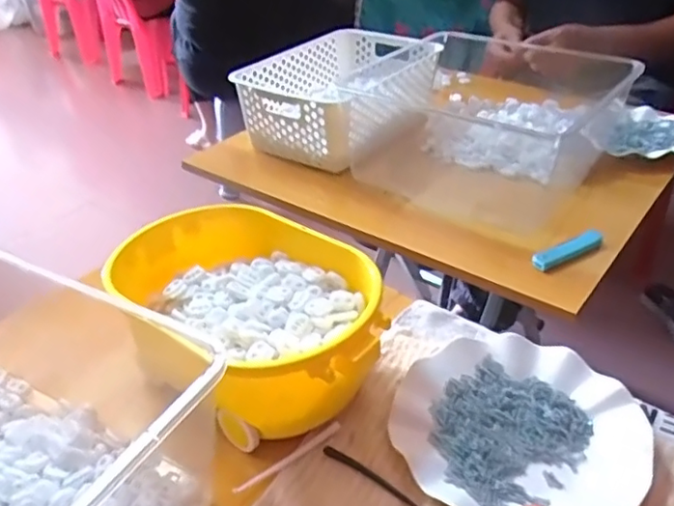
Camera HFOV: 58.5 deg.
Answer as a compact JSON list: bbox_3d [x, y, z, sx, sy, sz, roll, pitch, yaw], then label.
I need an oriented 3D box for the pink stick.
[{"bbox_3d":[-0.035,0.156,0.461,0.095,0.007,0.007,-25,40,-30],"label":"pink stick"}]

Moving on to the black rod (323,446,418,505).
[{"bbox_3d":[0.025,0.164,0.444,0.085,0.004,0.009,22,41,31],"label":"black rod"}]

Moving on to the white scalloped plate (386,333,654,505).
[{"bbox_3d":[0.136,0.127,0.467,0.185,0.023,0.165,-6,35,-6],"label":"white scalloped plate"}]

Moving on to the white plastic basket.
[{"bbox_3d":[0.008,-0.258,0.959,0.230,0.095,0.321,17,39,26],"label":"white plastic basket"}]

